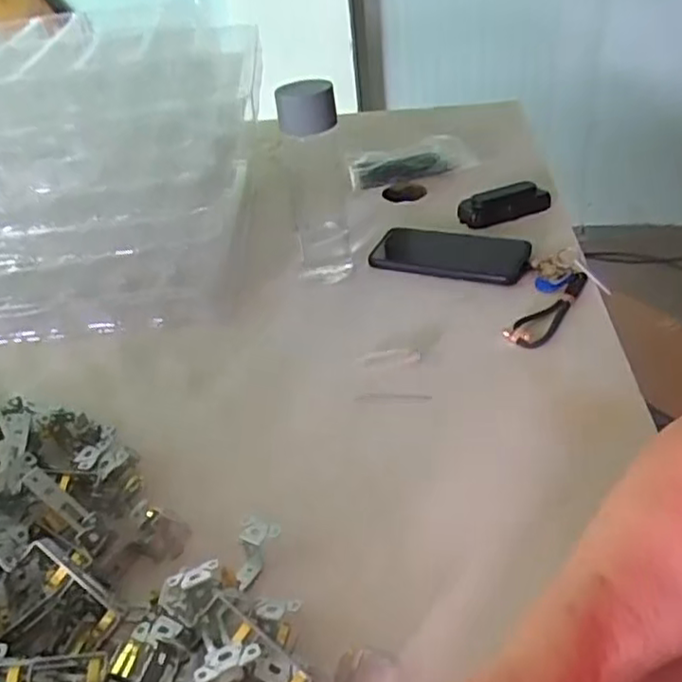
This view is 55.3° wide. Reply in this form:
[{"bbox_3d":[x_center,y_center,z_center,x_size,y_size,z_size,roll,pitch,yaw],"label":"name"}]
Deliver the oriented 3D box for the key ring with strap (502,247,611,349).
[{"bbox_3d":[0.198,-0.047,0.628,0.070,0.023,0.143,22,45,33],"label":"key ring with strap"}]

